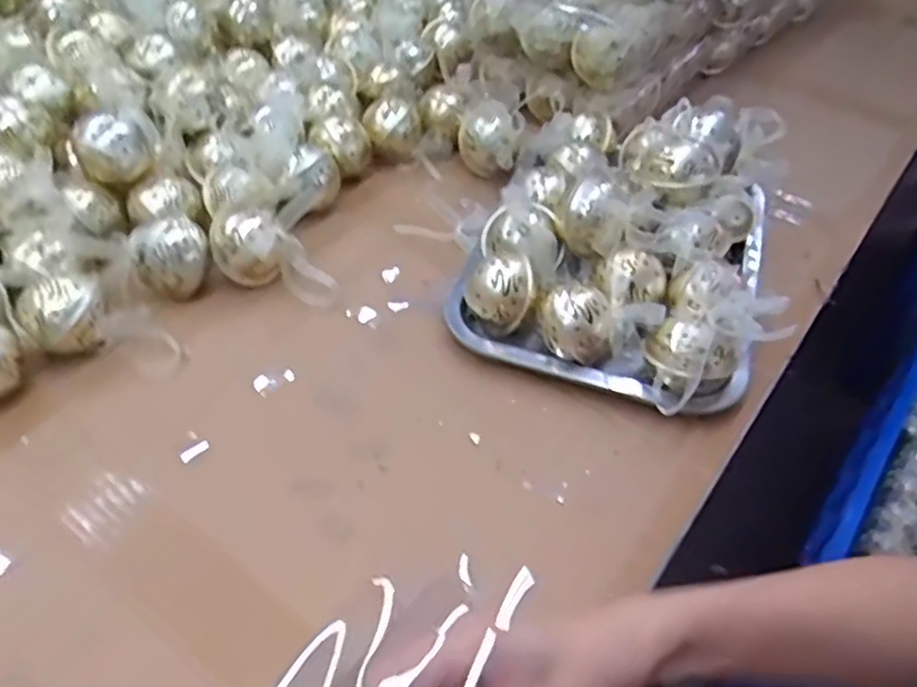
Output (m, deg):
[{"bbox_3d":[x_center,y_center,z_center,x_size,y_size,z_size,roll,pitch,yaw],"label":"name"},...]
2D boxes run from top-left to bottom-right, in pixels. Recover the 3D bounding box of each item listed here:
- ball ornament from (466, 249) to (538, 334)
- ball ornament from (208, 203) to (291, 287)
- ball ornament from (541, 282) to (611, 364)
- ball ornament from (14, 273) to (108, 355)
[{"bbox_3d":[0.031,-0.038,0.493,0.049,0.042,0.044,31,52,24],"label":"ball ornament"},{"bbox_3d":[-0.153,-0.073,0.514,0.051,0.046,0.059,-16,49,-19],"label":"ball ornament"},{"bbox_3d":[0.077,-0.015,0.477,0.044,0.044,0.055,0,46,-4],"label":"ball ornament"},{"bbox_3d":[-0.255,-0.021,0.454,0.046,0.042,0.044,-24,53,-25],"label":"ball ornament"}]

